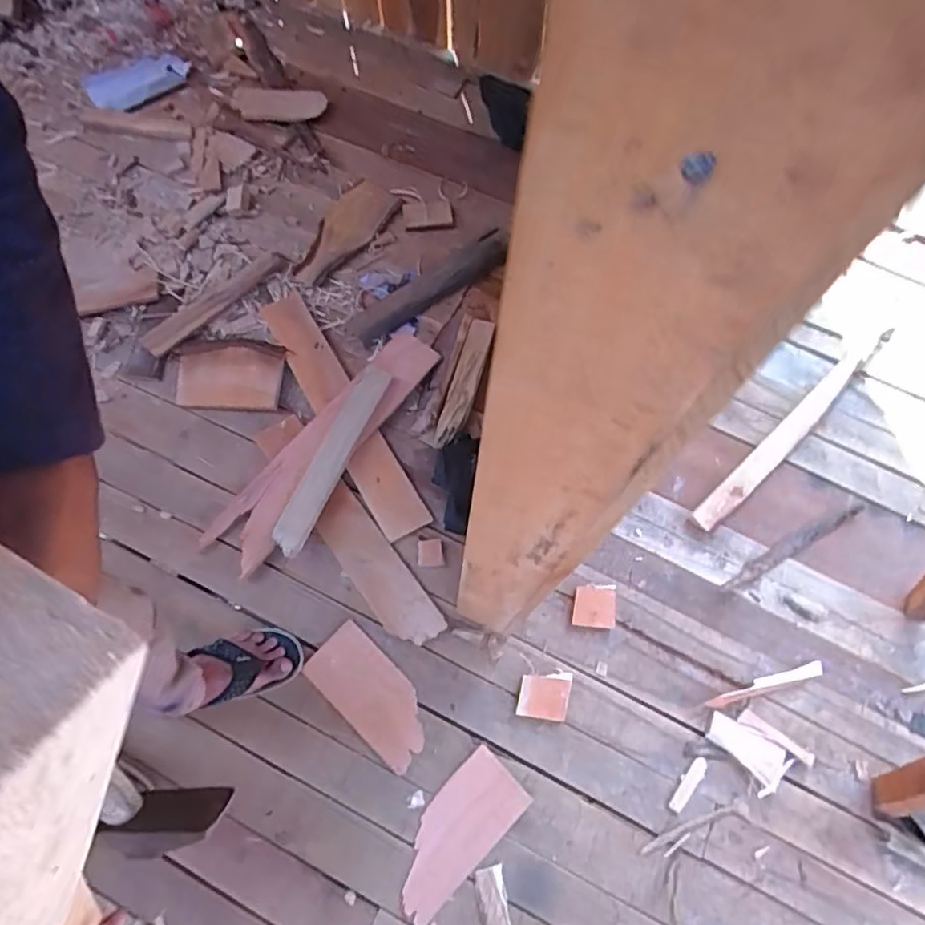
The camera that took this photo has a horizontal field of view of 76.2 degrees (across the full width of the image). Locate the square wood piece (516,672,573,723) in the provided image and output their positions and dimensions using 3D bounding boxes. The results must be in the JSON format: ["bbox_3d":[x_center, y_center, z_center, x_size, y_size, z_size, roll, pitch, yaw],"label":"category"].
[{"bbox_3d":[0.140,0.399,1.014,0.086,0.006,0.080,10,67,2],"label":"square wood piece"}]

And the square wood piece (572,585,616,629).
[{"bbox_3d":[0.238,0.261,1.062,0.073,0.010,0.071,6,69,11],"label":"square wood piece"}]

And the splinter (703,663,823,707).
[{"bbox_3d":[0.529,0.391,1.034,0.221,0.007,0.027,-12,68,-7],"label":"splinter"}]

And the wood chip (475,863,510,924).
[{"bbox_3d":[0.051,0.688,0.891,0.043,0.010,0.130,-10,68,-6],"label":"wood chip"}]

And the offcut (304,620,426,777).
[{"bbox_3d":[-0.156,0.396,1.004,0.236,0.007,0.114,42,72,15],"label":"offcut"}]

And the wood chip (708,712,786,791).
[{"bbox_3d":[0.474,0.479,0.993,0.129,0.007,0.065,33,70,11],"label":"wood chip"}]

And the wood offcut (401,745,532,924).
[{"bbox_3d":[-0.013,0.581,0.927,0.237,0.008,0.113,-42,72,-14],"label":"wood offcut"}]

